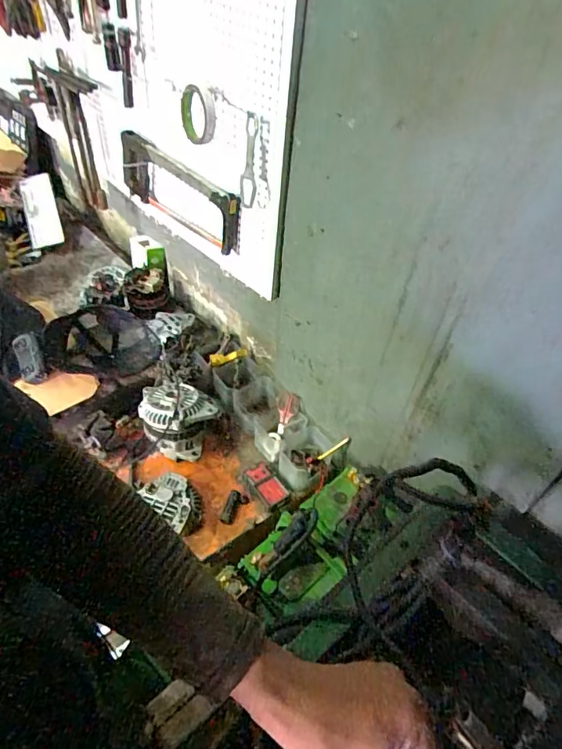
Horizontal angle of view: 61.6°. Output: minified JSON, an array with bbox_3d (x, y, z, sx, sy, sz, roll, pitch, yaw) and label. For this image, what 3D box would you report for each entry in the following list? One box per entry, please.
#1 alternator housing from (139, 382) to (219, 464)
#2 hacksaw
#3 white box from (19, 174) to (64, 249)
[{"bbox_3d":[-0.236,0.098,1.053,0.176,0.119,0.141,24,49,17],"label":"alternator housing"},{"bbox_3d":[-0.225,-0.382,1.003,0.050,0.145,0.387,-32,57,-30],"label":"hacksaw"},{"bbox_3d":[-0.727,-0.496,1.430,0.094,0.035,0.209,-12,93,-16],"label":"white box"}]

